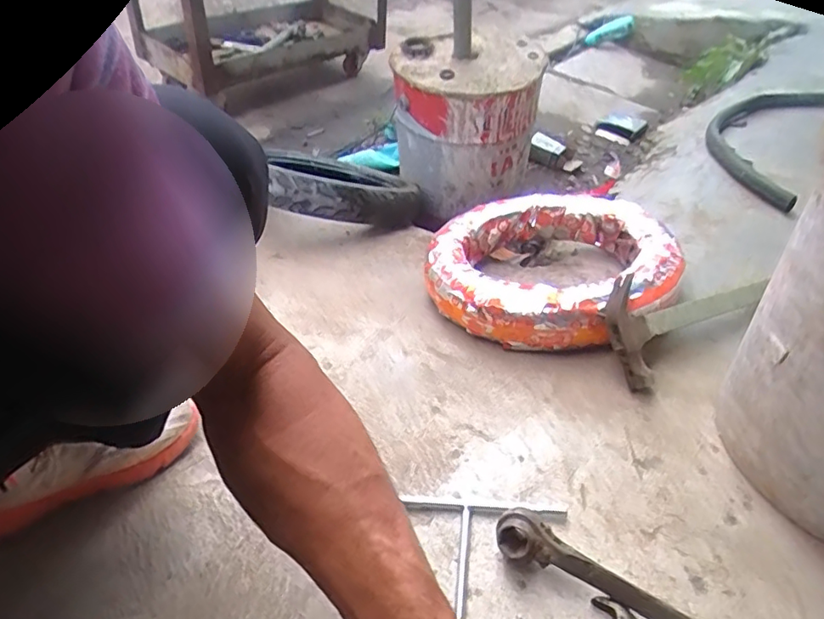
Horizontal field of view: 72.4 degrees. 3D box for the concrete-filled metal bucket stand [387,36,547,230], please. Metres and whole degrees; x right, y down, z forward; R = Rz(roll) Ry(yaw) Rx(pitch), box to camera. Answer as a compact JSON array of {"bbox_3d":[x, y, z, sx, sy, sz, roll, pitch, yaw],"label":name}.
[{"bbox_3d":[0.100,-0.373,1.145,0.285,0.264,0.269,3,42,-3],"label":"concrete-filled metal bucket stand"}]

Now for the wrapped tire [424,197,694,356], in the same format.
[{"bbox_3d":[0.204,-0.083,0.811,0.329,0.067,0.348,-2,39,1],"label":"wrapped tire"}]

